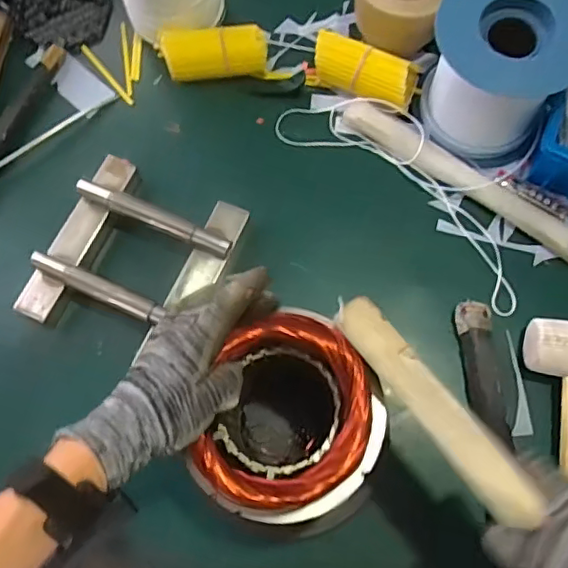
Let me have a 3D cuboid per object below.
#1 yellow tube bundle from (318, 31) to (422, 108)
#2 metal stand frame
[{"bbox_3d":[0.093,-0.243,0.671,0.122,0.047,0.062,19,73,7],"label":"yellow tube bundle"},{"bbox_3d":[-0.157,-0.025,0.610,0.174,0.044,0.191,24,74,9],"label":"metal stand frame"}]

